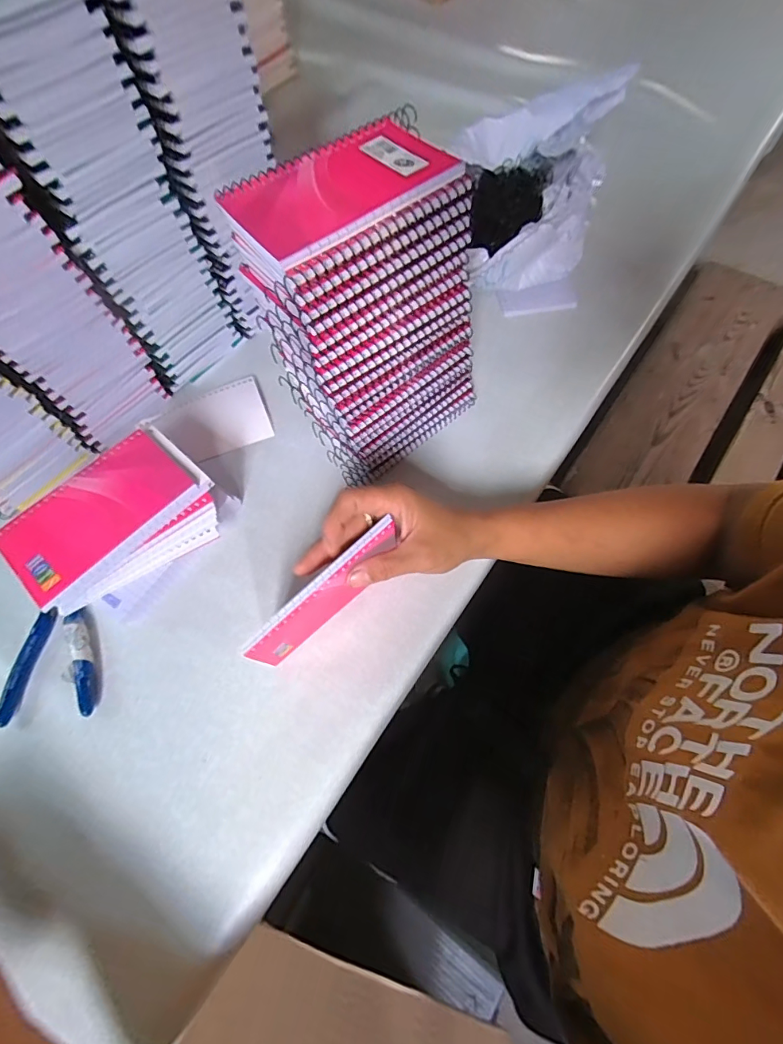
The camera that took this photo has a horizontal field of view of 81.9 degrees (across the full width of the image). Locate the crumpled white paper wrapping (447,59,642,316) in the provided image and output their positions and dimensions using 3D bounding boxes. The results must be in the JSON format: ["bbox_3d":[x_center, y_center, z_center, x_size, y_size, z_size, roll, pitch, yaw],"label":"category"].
[{"bbox_3d":[0.141,-0.332,0.476,0.148,0.130,0.211,11,68,7],"label":"crumpled white paper wrapping"}]

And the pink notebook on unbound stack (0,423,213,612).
[{"bbox_3d":[-0.217,-0.010,0.341,0.083,0.011,0.138,40,74,17],"label":"pink notebook on unbound stack"}]

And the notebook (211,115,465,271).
[{"bbox_3d":[-0.031,-0.203,0.271,0.129,0.010,0.082,-32,69,-11],"label":"notebook"}]

